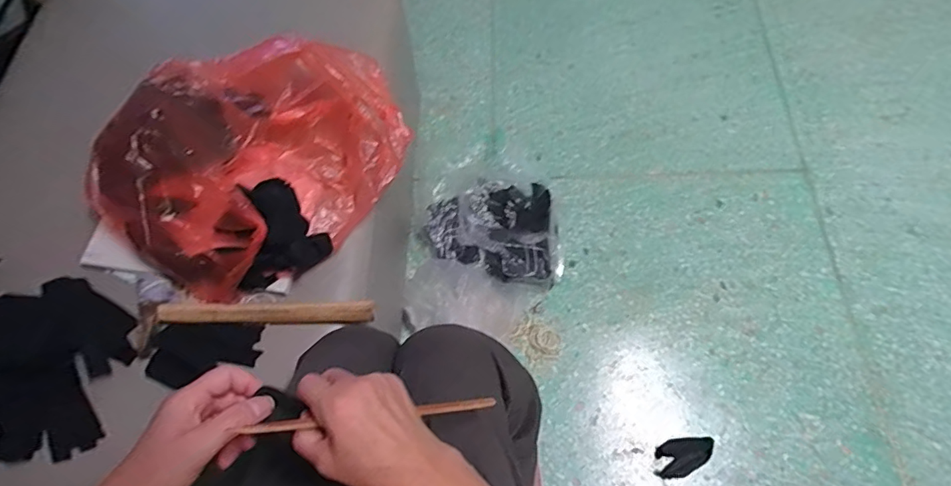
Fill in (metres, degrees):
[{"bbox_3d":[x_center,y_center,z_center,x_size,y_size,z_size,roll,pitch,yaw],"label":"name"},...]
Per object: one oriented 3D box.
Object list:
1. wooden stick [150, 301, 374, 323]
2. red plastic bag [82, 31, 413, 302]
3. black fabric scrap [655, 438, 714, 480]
[{"bbox_3d":[-0.262,0.085,0.655,0.266,0.015,0.028,-1,66,2],"label":"wooden stick"},{"bbox_3d":[-0.301,-0.119,0.701,0.328,0.110,0.369,31,71,15],"label":"red plastic bag"},{"bbox_3d":[0.371,0.379,0.917,0.108,0.014,0.058,-14,68,-5],"label":"black fabric scrap"}]

